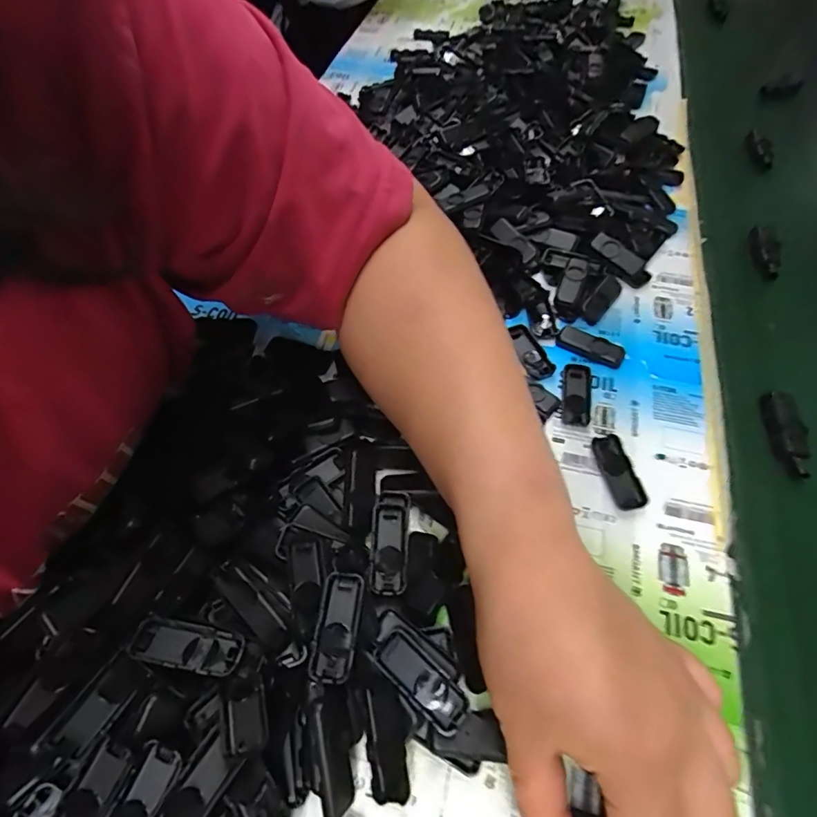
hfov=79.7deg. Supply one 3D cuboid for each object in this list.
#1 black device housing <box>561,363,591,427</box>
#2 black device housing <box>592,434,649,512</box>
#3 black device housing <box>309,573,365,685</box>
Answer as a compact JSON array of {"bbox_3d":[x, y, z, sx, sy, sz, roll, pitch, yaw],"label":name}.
[{"bbox_3d":[0.109,-0.010,0.314,0.017,0.004,0.048,11,58,8],"label":"black device housing"},{"bbox_3d":[0.121,0.037,0.285,0.017,0.006,0.046,-11,57,-6],"label":"black device housing"},{"bbox_3d":[-0.033,0.101,0.228,0.019,0.005,0.046,5,57,4],"label":"black device housing"}]

